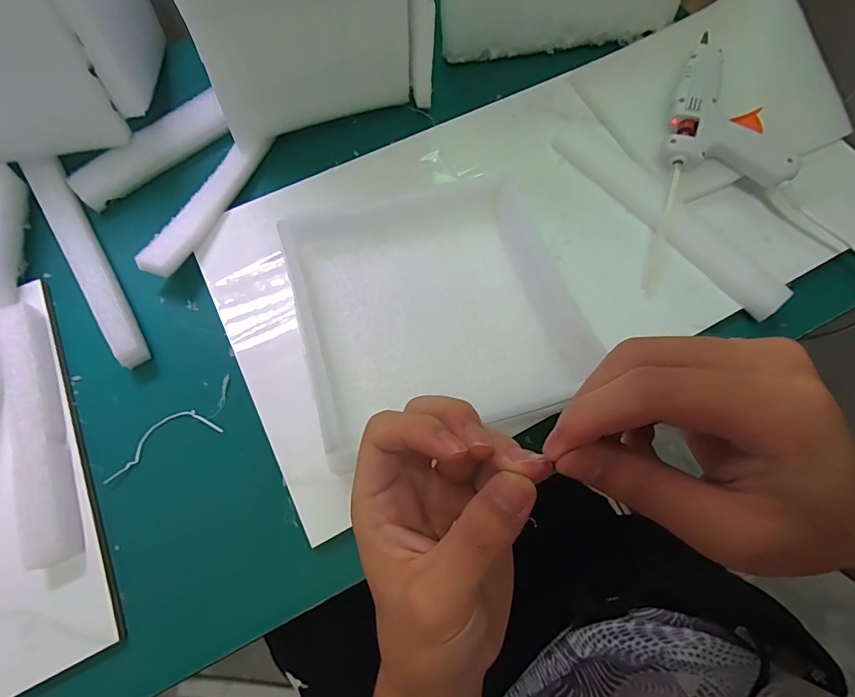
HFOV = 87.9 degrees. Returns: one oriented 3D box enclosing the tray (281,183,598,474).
[{"bbox_3d":[0.010,-0.038,0.341,0.211,0.052,0.194,-14,69,-6],"label":"tray"}]

